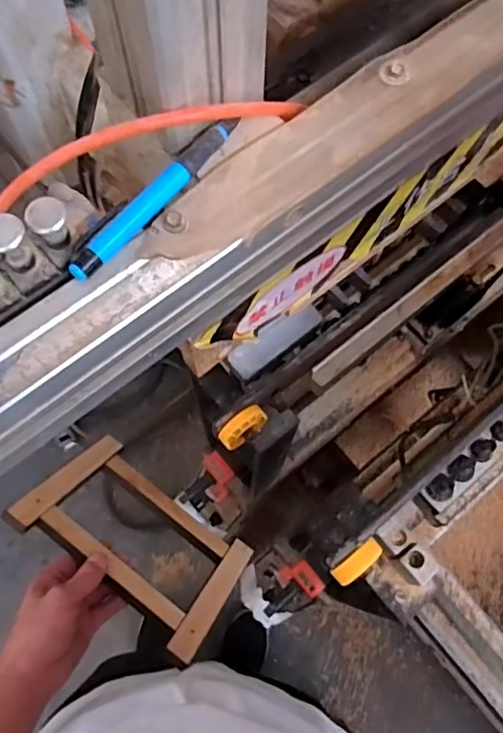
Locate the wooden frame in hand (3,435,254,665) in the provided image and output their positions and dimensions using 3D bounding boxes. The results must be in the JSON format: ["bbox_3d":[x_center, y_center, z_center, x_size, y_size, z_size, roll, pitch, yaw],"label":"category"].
[{"bbox_3d":[-0.125,0.192,0.649,0.238,0.179,0.024,37,114,5],"label":"wooden frame in hand"}]

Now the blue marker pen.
[{"bbox_3d":[-0.047,-0.088,0.290,0.010,0.009,0.120,37,74,11],"label":"blue marker pen"}]

